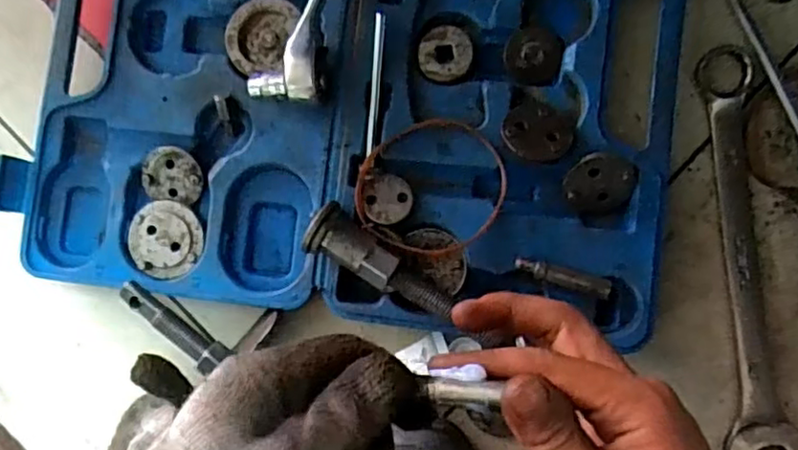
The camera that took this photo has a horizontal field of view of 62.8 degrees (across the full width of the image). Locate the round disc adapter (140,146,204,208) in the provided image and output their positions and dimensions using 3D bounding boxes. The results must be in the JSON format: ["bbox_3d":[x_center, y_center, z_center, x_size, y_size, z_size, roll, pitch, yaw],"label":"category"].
[{"bbox_3d":[-0.147,-0.032,0.425,0.039,0.004,0.036,13,106,-2],"label":"round disc adapter"}]

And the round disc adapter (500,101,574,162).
[{"bbox_3d":[0.081,-0.054,0.380,0.042,0.004,0.039,4,58,-6],"label":"round disc adapter"}]

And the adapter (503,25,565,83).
[{"bbox_3d":[0.083,-0.104,0.399,0.035,0.006,0.034,0,86,7],"label":"adapter"}]

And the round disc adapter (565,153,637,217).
[{"bbox_3d":[0.118,-0.022,0.387,0.038,0.020,0.038,0,86,7],"label":"round disc adapter"}]

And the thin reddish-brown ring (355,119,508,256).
[{"bbox_3d":[0.018,-0.023,0.386,0.090,0.018,0.080,-16,85,6],"label":"thin reddish-brown ring"}]

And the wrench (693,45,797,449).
[{"bbox_3d":[0.209,0.022,0.390,0.041,0.011,0.253,-3,86,7],"label":"wrench"}]

